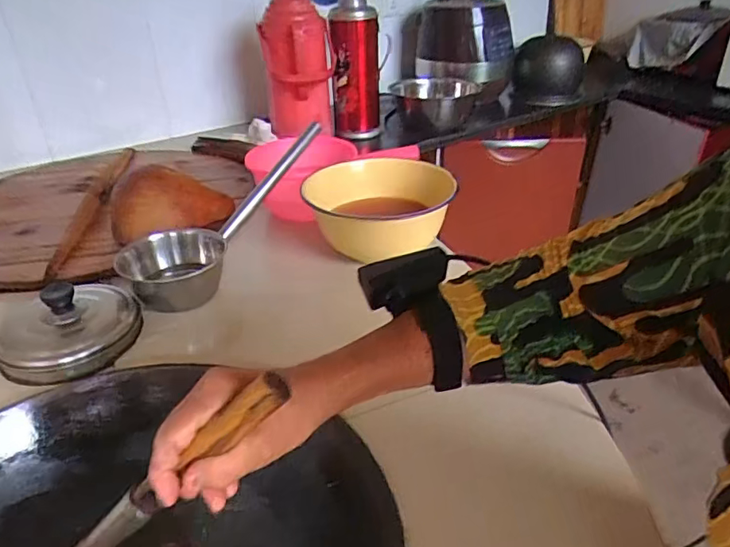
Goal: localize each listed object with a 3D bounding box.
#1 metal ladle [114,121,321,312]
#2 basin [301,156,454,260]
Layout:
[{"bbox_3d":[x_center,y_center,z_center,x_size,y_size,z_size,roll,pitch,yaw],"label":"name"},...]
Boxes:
[{"bbox_3d":[-0.200,-0.101,0.843,0.157,0.092,0.407,20,57,34],"label":"metal ladle"},{"bbox_3d":[0.021,-0.104,0.892,0.218,0.124,0.267,7,33,15],"label":"basin"}]

